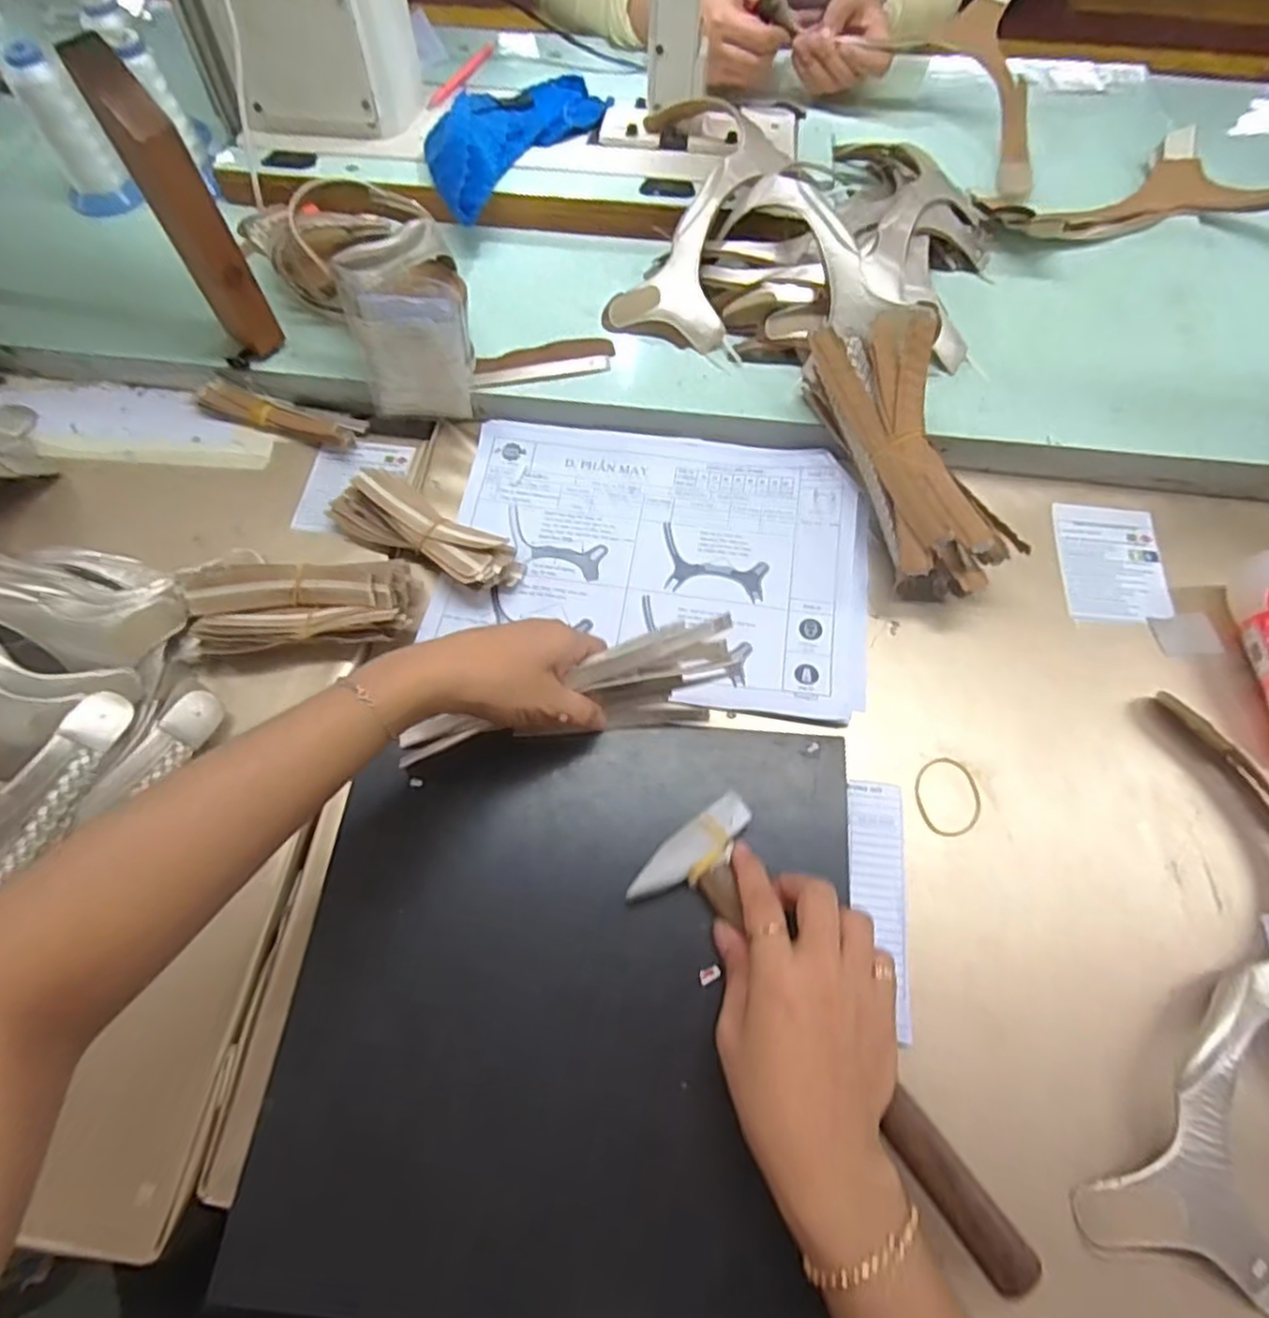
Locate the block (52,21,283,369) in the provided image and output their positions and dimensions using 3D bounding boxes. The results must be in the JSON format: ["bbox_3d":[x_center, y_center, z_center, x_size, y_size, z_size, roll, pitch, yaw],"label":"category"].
[{"bbox_3d":[-0.305,-0.293,0.490,0.041,0.202,0.053,-35,72,-13],"label":"block"}]

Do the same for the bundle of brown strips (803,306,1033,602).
[{"bbox_3d":[0.186,-0.141,0.487,0.070,0.092,0.205,-19,69,-8],"label":"bundle of brown strips"}]

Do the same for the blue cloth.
[{"bbox_3d":[-0.112,-0.477,0.631,0.094,0.049,0.241,32,71,12],"label":"blue cloth"}]

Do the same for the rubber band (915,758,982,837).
[{"bbox_3d":[0.199,0.087,0.445,0.040,0.004,0.050,0,68,0],"label":"rubber band"}]

